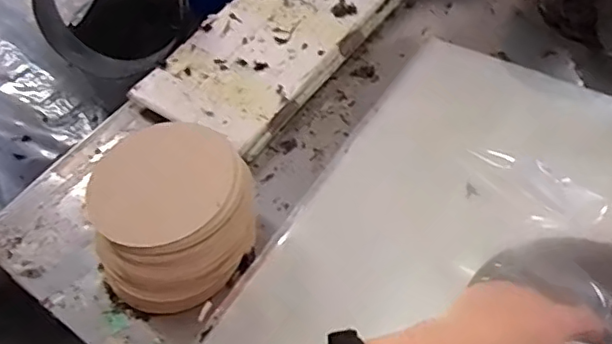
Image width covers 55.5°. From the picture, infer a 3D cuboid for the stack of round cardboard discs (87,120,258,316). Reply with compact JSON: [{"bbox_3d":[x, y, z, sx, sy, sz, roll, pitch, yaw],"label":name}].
[{"bbox_3d":[-0.127,0.040,0.553,0.159,0.093,0.144,-37,59,-17],"label":"stack of round cardboard discs"}]

